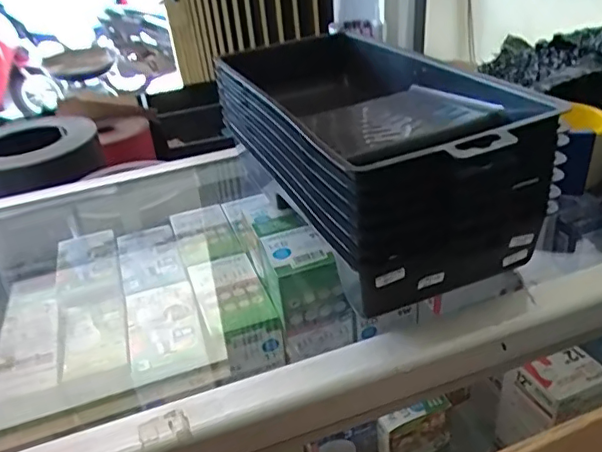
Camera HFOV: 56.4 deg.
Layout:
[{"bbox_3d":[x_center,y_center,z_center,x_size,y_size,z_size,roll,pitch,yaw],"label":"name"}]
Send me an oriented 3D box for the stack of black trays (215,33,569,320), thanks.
[{"bbox_3d":[0.050,-0.078,0.486,0.157,0.111,0.361,-15,31,-13],"label":"stack of black trays"}]

